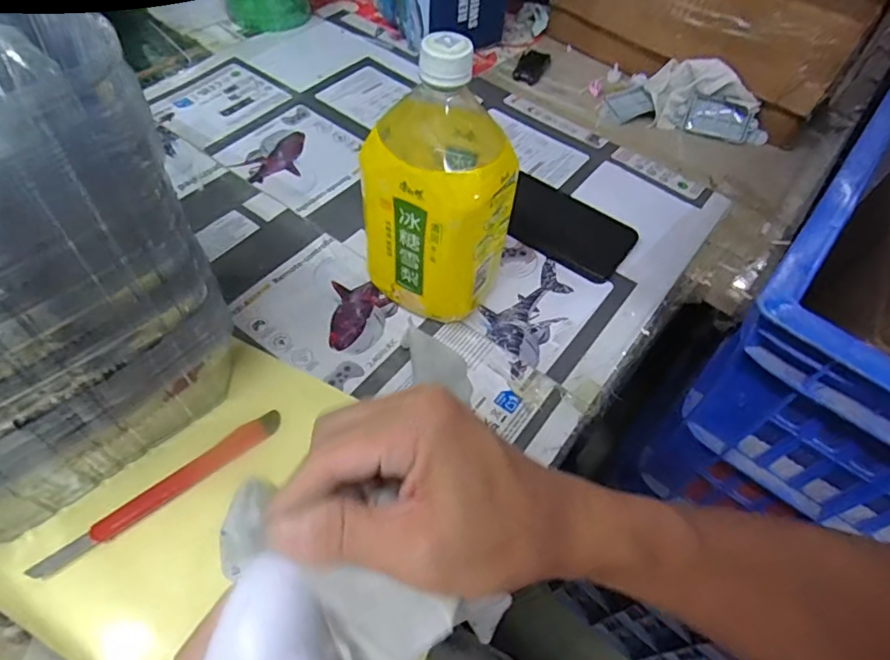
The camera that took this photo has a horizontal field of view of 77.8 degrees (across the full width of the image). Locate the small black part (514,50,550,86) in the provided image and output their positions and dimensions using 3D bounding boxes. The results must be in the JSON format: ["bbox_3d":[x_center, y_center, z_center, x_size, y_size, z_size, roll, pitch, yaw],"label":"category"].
[{"bbox_3d":[0.107,-0.324,0.679,0.036,0.012,0.067,19,55,8],"label":"small black part"}]

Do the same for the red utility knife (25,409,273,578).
[{"bbox_3d":[-0.174,0.099,0.347,0.156,0.008,0.015,-33,64,-25],"label":"red utility knife"}]

